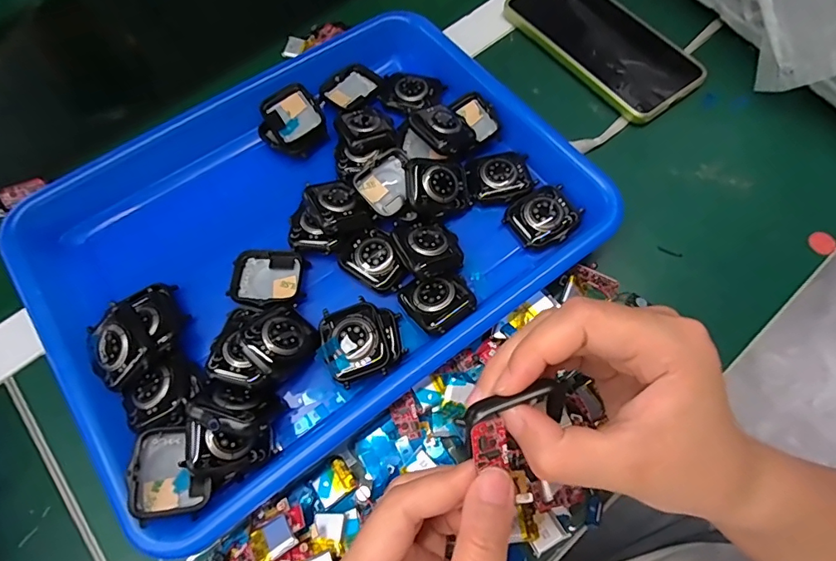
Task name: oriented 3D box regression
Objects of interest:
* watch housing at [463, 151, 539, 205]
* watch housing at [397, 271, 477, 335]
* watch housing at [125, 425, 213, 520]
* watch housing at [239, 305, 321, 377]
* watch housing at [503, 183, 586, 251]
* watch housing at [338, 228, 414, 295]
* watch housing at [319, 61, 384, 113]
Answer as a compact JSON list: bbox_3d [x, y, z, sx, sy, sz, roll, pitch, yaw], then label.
[{"bbox_3d":[0.056,-0.070,0.314,0.045,0.008,0.036,-16,67,-5],"label":"watch housing"},{"bbox_3d":[0.011,0.011,0.274,0.036,0.015,0.039,-34,70,-13],"label":"watch housing"},{"bbox_3d":[-0.123,0.094,0.231,0.030,0.017,0.040,-8,66,-2],"label":"watch housing"},{"bbox_3d":[-0.076,0.033,0.260,0.035,0.009,0.040,50,47,6],"label":"watch housing"},{"bbox_3d":[0.082,-0.042,0.302,0.044,0.008,0.039,-35,70,-13],"label":"watch housing"},{"bbox_3d":[-0.026,-0.011,0.289,0.032,0.010,0.041,-40,71,-15],"label":"watch housing"},{"bbox_3d":[-0.051,-0.145,0.354,0.046,0.010,0.038,-41,71,-15],"label":"watch housing"}]

